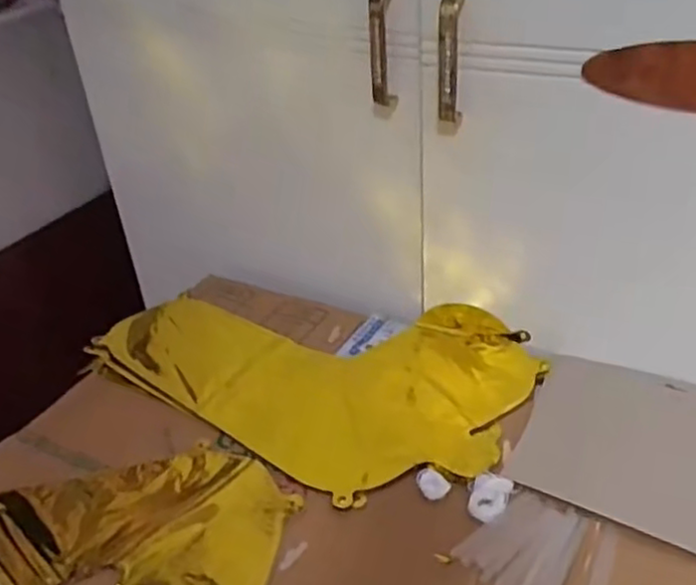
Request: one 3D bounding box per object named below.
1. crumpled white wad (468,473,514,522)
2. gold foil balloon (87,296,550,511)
[{"bbox_3d":[0.104,0.152,0.527,0.026,0.008,0.037,13,40,23],"label":"crumpled white wad"},{"bbox_3d":[-0.039,0.064,0.680,0.395,0.020,0.243,18,42,28],"label":"gold foil balloon"}]

